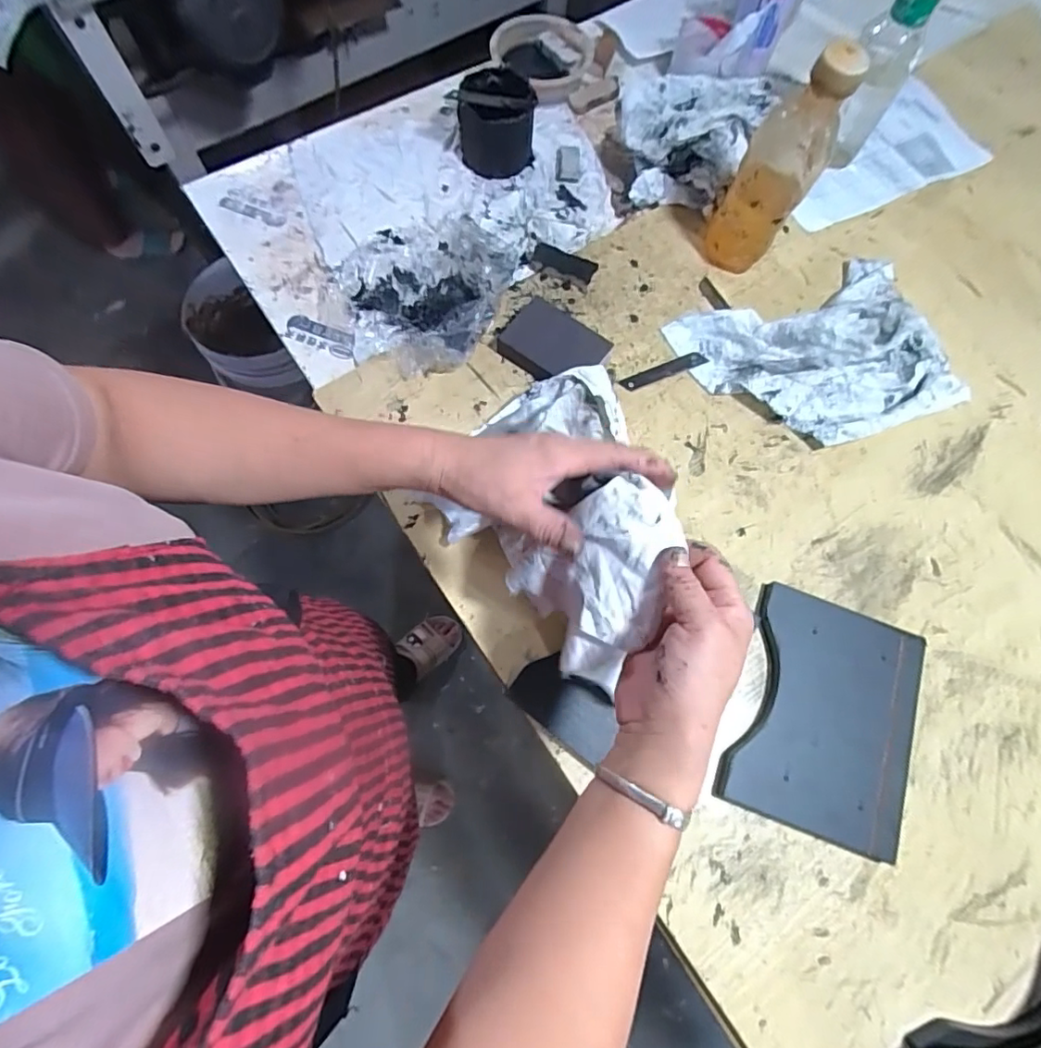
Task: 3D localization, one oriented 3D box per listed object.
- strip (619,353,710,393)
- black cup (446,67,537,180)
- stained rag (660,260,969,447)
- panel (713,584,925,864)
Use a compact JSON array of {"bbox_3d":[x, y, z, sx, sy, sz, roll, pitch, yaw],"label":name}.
[{"bbox_3d":[0.154,-0.163,0.584,0.100,0.004,0.017,-24,74,-9],"label":"strip"},{"bbox_3d":[-0.031,-0.479,0.648,0.082,0.072,0.089,-28,75,-10],"label":"black cup"},{"bbox_3d":[0.311,-0.175,0.576,0.250,0.041,0.189,-19,73,-8],"label":"stained rag"},{"bbox_3d":[0.268,0.168,0.474,0.153,0.016,0.192,21,74,0],"label":"panel"}]

